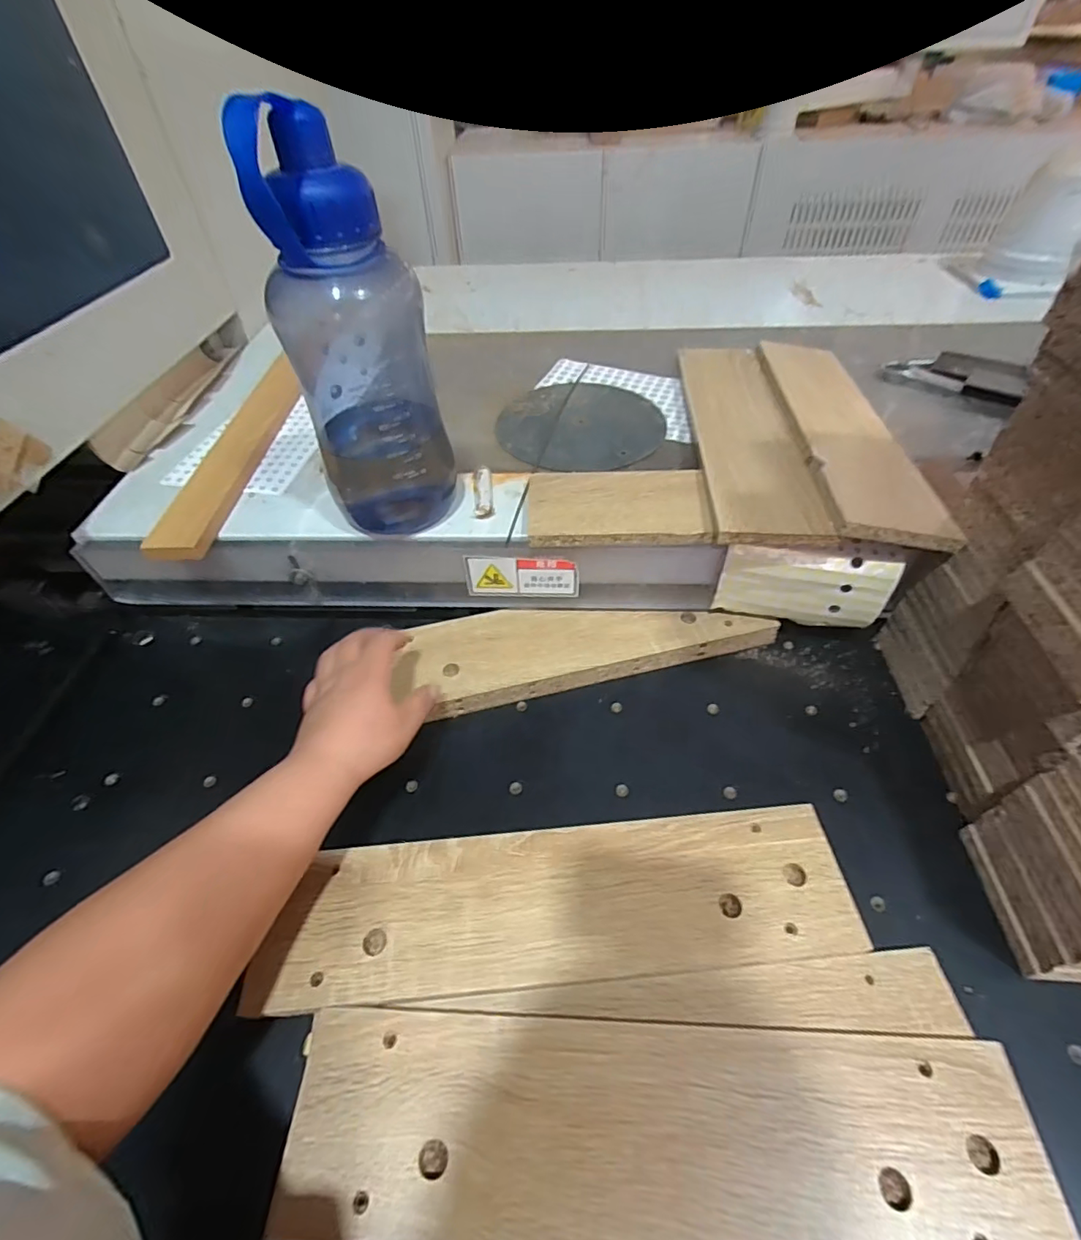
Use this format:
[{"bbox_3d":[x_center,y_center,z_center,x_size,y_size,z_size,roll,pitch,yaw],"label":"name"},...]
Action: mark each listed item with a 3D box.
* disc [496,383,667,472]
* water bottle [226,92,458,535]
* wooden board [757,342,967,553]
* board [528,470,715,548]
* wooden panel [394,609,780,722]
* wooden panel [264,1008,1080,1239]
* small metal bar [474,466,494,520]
[{"bbox_3d":[0.043,-0.212,0.588,0.173,0.006,0.175,-1,48,1],"label":"disc"},{"bbox_3d":[-0.135,-0.199,0.405,0.100,0.261,0.109,-17,50,-12],"label":"water bottle"},{"bbox_3d":[0.280,-0.188,0.514,0.093,0.012,0.353,6,48,-1],"label":"wooden board"},{"bbox_3d":[0.067,-0.101,0.472,0.151,0.016,0.091,0,48,3],"label":"board"},{"bbox_3d":[0.044,0.028,0.499,0.332,0.028,0.090,-6,48,-4],"label":"wooden panel"},{"bbox_3d":[0.058,0.259,0.272,0.370,0.008,0.090,1,48,3],"label":"wooden panel"},{"bbox_3d":[-0.053,-0.118,0.498,0.017,0.010,0.069,-6,48,-3],"label":"small metal bar"}]

